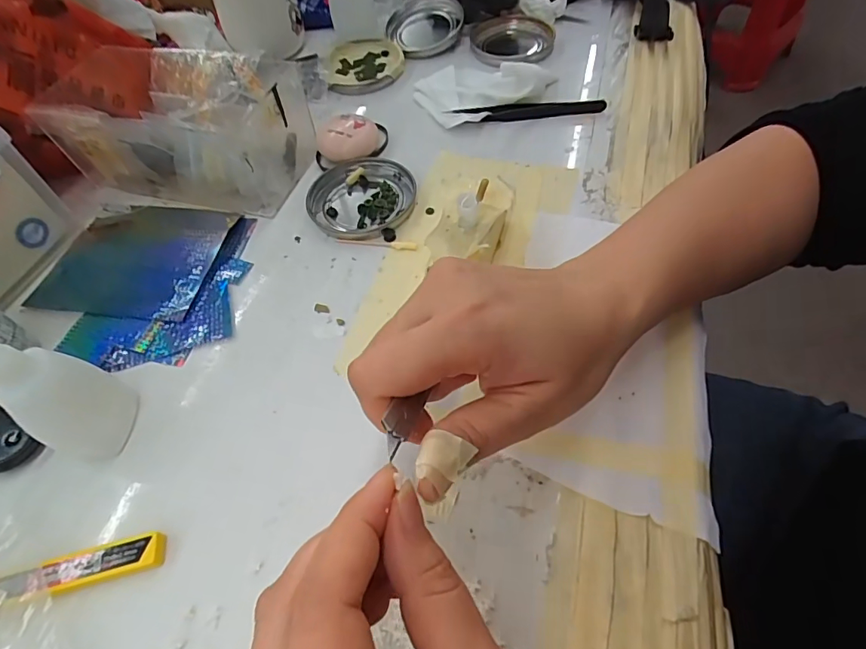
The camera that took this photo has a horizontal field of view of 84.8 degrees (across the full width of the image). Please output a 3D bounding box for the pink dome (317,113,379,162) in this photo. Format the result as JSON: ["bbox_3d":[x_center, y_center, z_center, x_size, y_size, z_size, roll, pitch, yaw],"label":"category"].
[{"bbox_3d":[-0.067,-0.146,0.375,0.047,0.025,0.035,-12,56,-3],"label":"pink dome"}]

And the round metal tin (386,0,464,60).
[{"bbox_3d":[-0.010,-0.296,0.469,0.075,0.021,0.077,-2,56,4],"label":"round metal tin"}]

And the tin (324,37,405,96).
[{"bbox_3d":[-0.066,-0.250,0.452,0.073,0.009,0.085,-14,56,-4],"label":"tin"}]

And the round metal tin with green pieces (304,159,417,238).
[{"bbox_3d":[-0.053,-0.094,0.350,0.077,0.011,0.073,-2,56,4],"label":"round metal tin with green pieces"}]

